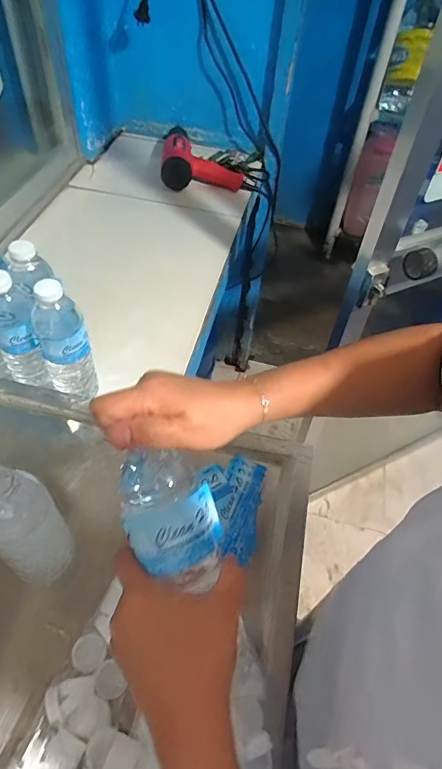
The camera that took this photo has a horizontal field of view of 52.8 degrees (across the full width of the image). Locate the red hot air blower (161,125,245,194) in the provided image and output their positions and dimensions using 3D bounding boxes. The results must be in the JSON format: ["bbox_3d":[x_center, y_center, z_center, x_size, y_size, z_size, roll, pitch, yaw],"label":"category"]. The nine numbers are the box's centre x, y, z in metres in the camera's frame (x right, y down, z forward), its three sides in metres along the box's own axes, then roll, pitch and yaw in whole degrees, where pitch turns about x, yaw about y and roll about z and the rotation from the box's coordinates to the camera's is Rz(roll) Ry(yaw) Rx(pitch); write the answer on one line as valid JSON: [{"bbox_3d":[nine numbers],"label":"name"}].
[{"bbox_3d":[-0.041,-0.513,1.040,0.185,0.087,0.158,0,52,-5],"label":"red hot air blower"}]

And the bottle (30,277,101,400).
[{"bbox_3d":[-0.202,-0.053,0.575,0.060,0.164,0.053,-16,55,-17],"label":"bottle"}]

